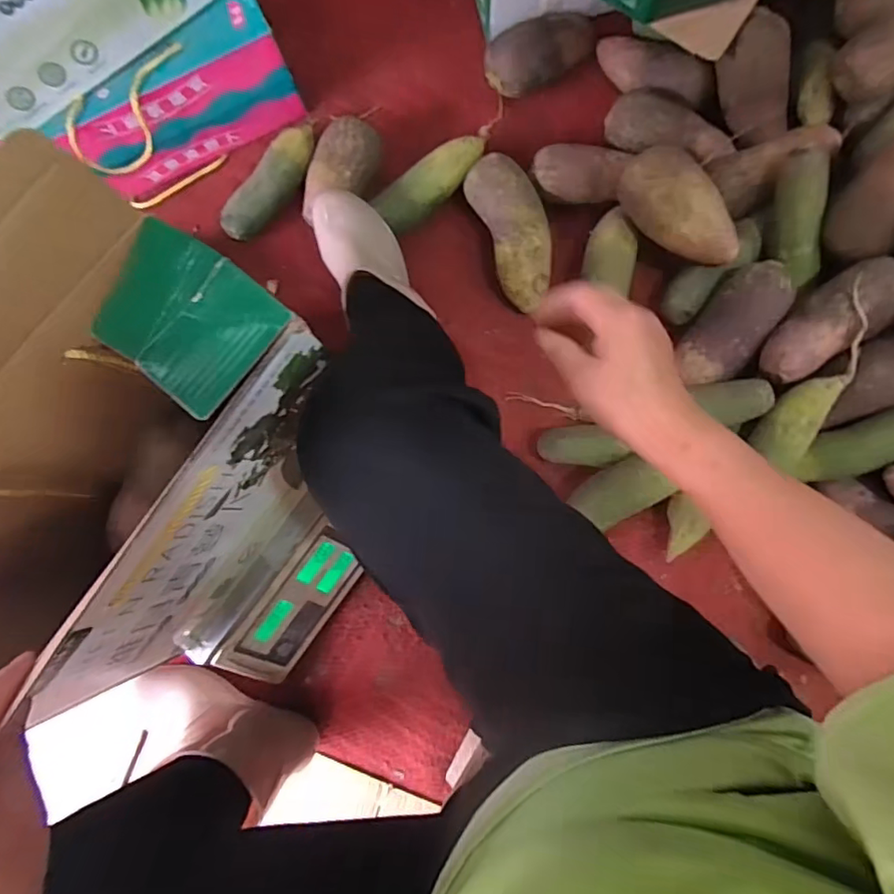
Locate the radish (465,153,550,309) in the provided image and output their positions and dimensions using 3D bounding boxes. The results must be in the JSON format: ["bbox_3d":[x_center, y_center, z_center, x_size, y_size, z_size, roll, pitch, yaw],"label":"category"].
[{"bbox_3d":[0.086,-0.269,0.705,0.079,0.065,0.190,-19,84,3],"label":"radish"}]

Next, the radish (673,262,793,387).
[{"bbox_3d":[0.335,-0.141,0.657,0.071,0.070,0.149,39,111,16],"label":"radish"}]

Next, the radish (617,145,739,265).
[{"bbox_3d":[0.265,-0.269,0.636,0.078,0.062,0.150,-37,83,1],"label":"radish"}]

